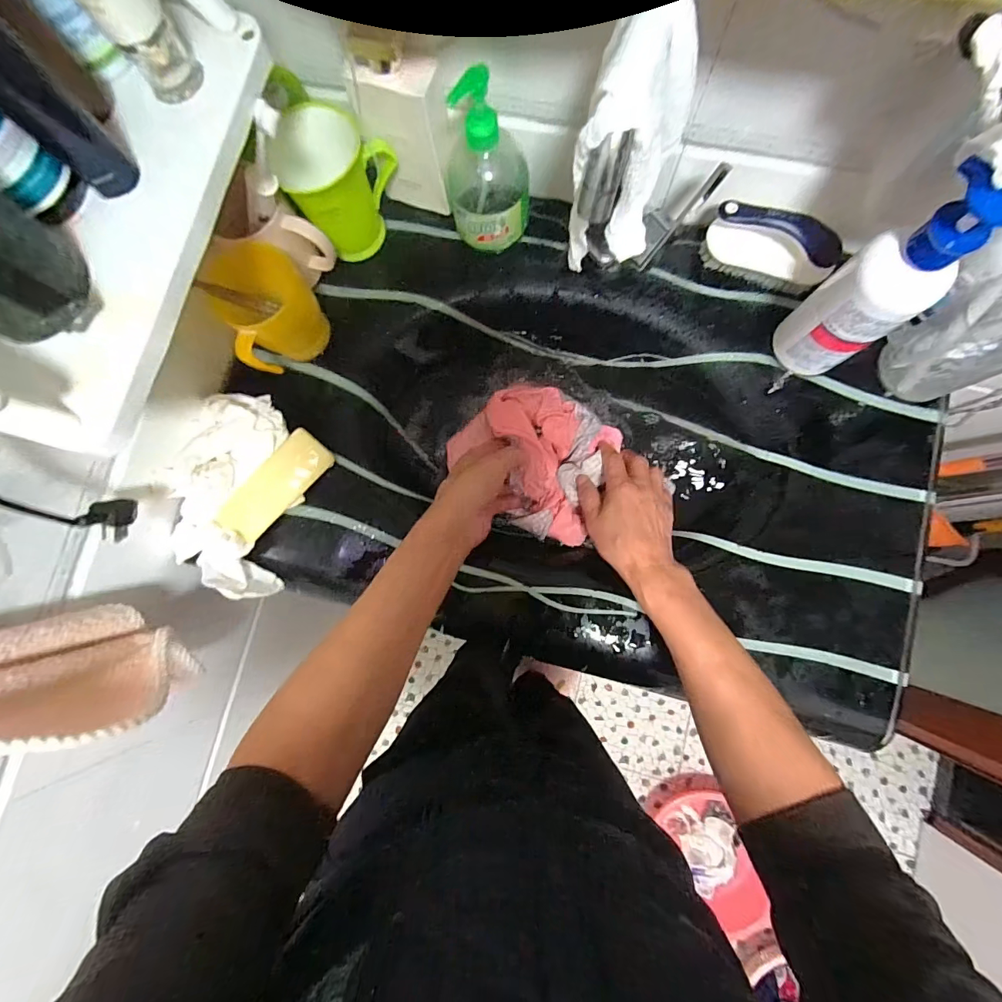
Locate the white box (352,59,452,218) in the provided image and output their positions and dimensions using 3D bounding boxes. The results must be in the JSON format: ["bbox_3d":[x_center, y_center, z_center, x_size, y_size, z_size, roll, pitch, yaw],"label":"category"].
[{"bbox_3d":[-0.095,-0.373,0.470,0.086,0.146,0.040,14,84,6],"label":"white box"}]

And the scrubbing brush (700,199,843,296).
[{"bbox_3d":[0.285,-0.267,0.473,0.128,0.065,0.047,26,85,7],"label":"scrubbing brush"}]

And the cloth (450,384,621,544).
[{"bbox_3d":[0.044,-0.054,0.515,0.182,0.046,0.151,35,86,8],"label":"cloth"}]

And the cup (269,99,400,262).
[{"bbox_3d":[-0.178,-0.346,0.490,0.080,0.110,0.112,43,88,8],"label":"cup"}]

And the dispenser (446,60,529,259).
[{"bbox_3d":[-0.015,-0.331,0.444,0.083,0.148,0.067,-1,83,4],"label":"dispenser"}]

